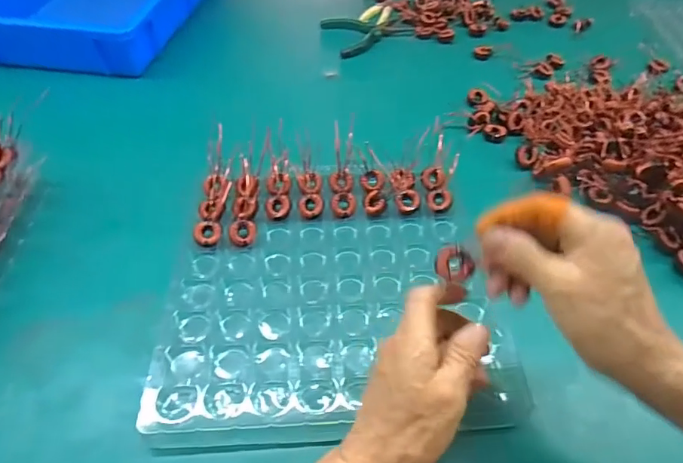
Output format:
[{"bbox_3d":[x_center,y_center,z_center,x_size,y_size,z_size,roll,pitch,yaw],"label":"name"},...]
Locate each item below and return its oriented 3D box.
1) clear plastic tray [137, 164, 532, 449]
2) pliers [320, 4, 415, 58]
[{"bbox_3d":[-0.011,0.044,0.421,0.277,0.028,0.272,-5,48,-4],"label":"clear plastic tray"},{"bbox_3d":[0.041,-0.342,0.780,0.151,0.026,0.119,-22,52,-21],"label":"pliers"}]

